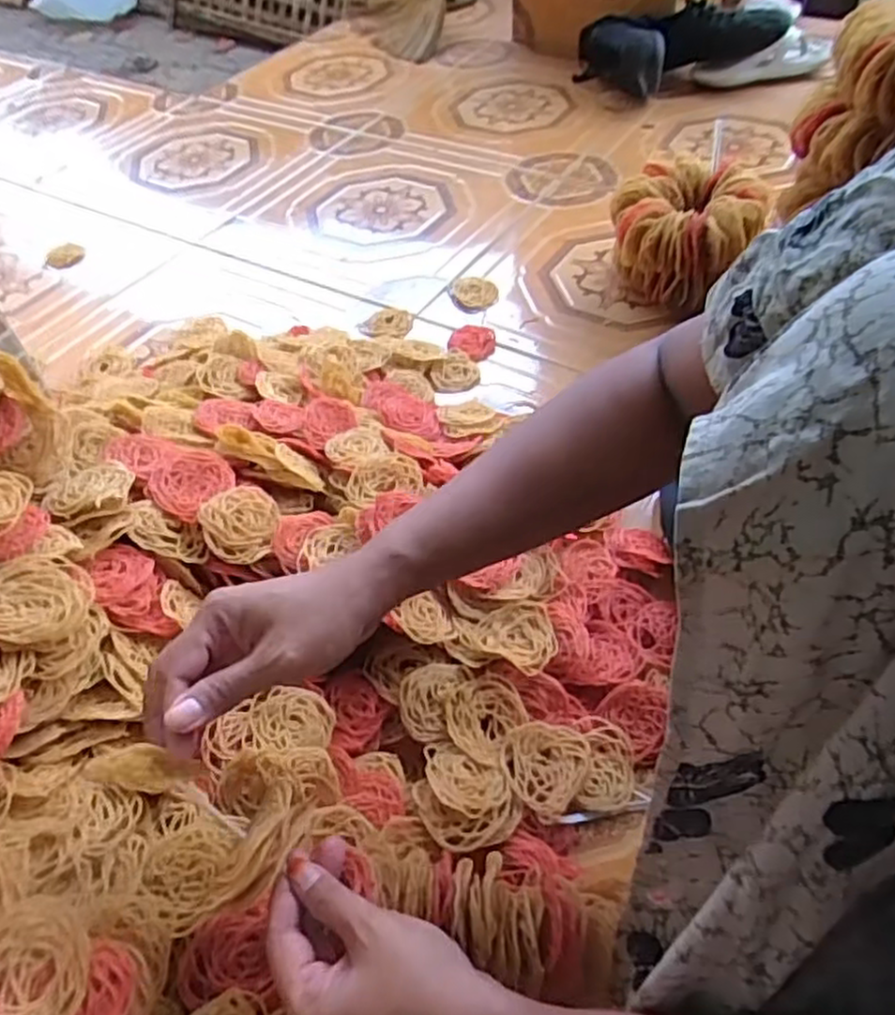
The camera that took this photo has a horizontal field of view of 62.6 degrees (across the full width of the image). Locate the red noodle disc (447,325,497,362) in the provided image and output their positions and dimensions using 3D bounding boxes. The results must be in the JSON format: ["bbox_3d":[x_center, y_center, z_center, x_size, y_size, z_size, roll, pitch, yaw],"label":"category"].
[{"bbox_3d":[0.029,-0.196,0.871,0.058,0.009,0.055,-3,50,3],"label":"red noodle disc"}]

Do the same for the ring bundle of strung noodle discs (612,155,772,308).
[{"bbox_3d":[0.275,-0.305,0.860,0.154,0.128,0.136,15,53,17],"label":"ring bundle of strung noodle discs"}]

